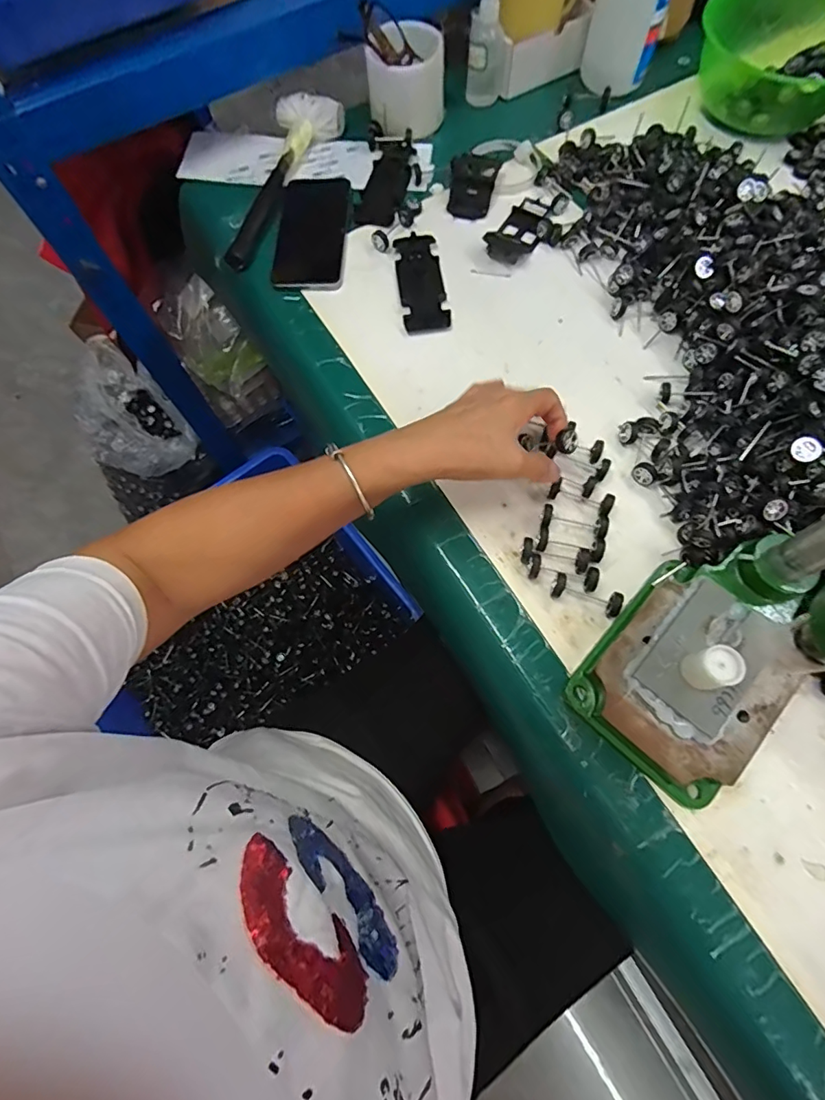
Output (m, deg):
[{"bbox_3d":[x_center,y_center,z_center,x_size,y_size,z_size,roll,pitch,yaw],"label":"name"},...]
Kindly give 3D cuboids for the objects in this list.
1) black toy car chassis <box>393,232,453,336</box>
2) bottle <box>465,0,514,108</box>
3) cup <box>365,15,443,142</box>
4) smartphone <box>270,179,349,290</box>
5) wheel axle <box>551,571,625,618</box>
[{"bbox_3d":[0.009,-0.279,0.518,0.046,0.006,0.128,-8,70,-1],"label":"black toy car chassis"},{"bbox_3d":[0.092,-0.599,0.586,0.051,0.111,0.034,7,70,5],"label":"bottle"},{"bbox_3d":[-0.007,-0.544,0.579,0.086,0.075,0.079,-3,70,2],"label":"cup"},{"bbox_3d":[-0.111,-0.353,0.548,0.078,0.008,0.169,1,70,3],"label":"smartphone"},{"bbox_3d":[0.138,0.035,0.392,0.053,0.014,0.020,21,72,10],"label":"wheel axle"}]

